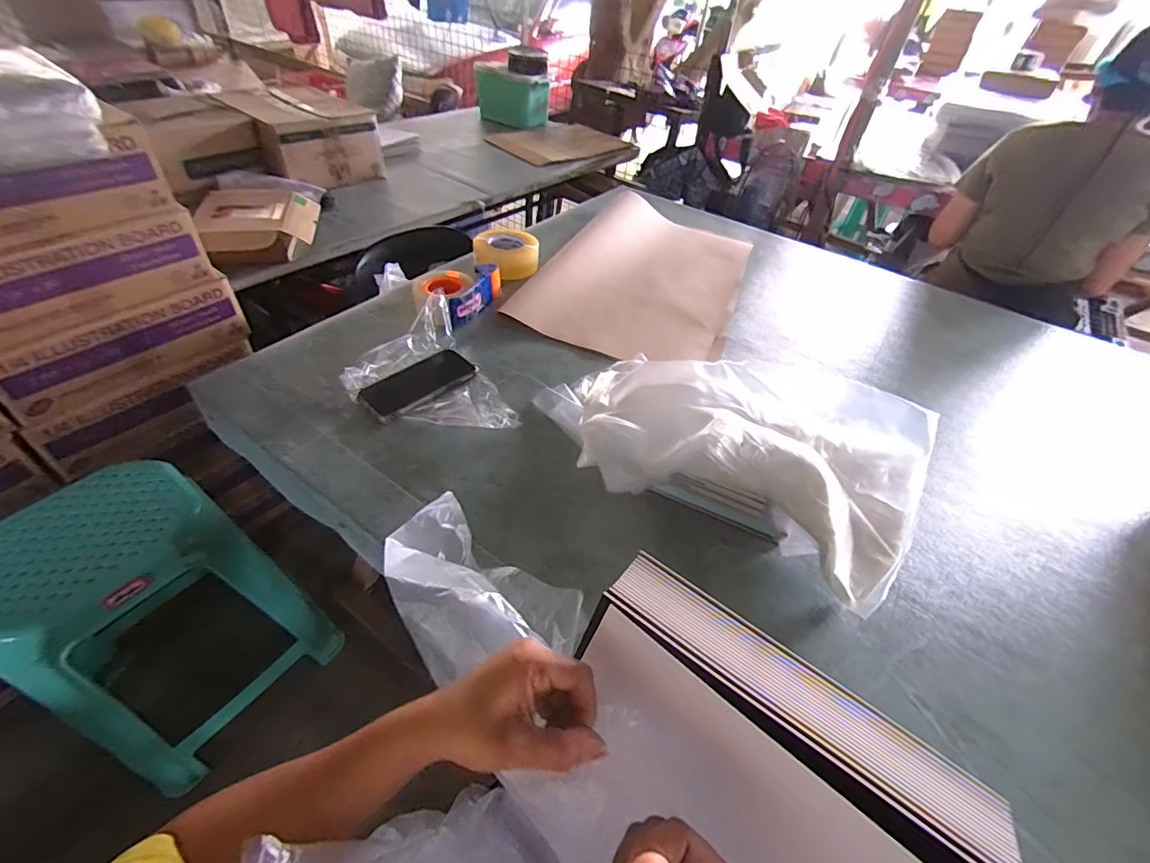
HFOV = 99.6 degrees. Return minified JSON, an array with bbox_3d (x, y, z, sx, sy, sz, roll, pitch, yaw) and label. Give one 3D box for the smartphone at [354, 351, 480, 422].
[{"bbox_3d":[-0.242,-0.076,0.755,0.088,0.009,0.175,37,52,27],"label":"smartphone"}]

